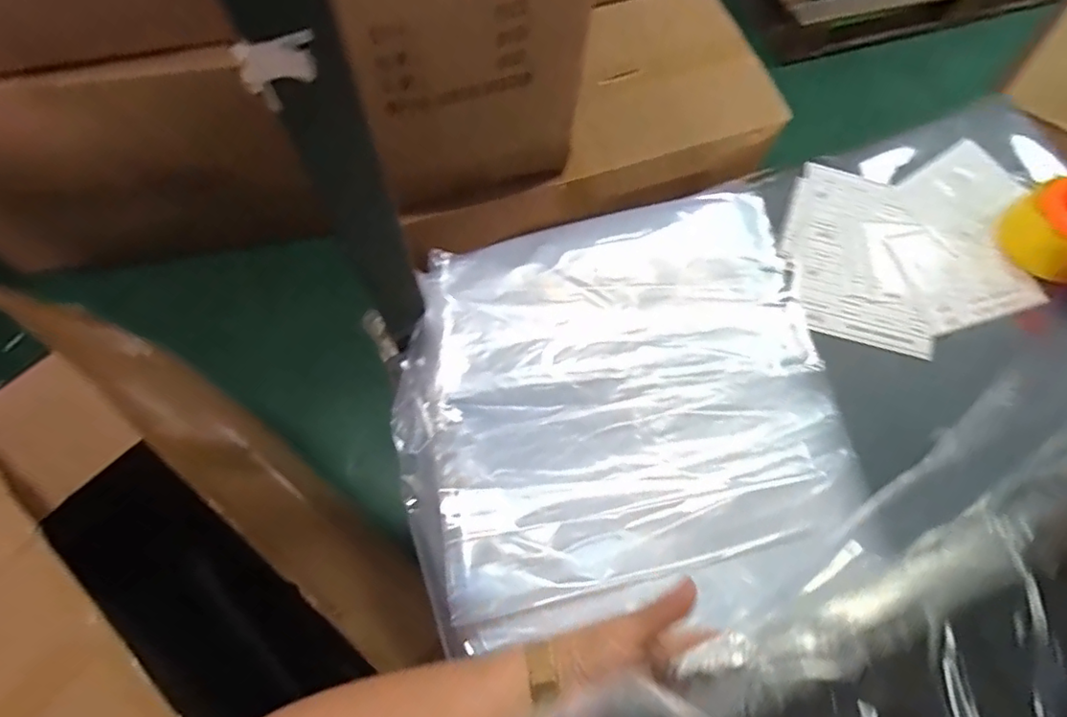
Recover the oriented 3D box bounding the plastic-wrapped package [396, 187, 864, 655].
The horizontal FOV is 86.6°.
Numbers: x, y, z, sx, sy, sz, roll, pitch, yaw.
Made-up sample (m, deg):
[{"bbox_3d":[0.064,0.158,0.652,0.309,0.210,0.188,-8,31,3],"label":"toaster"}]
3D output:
[{"bbox_3d":[0.085,0.049,0.517,0.401,0.049,0.392,-13,69,-7],"label":"plastic-wrapped package"}]

